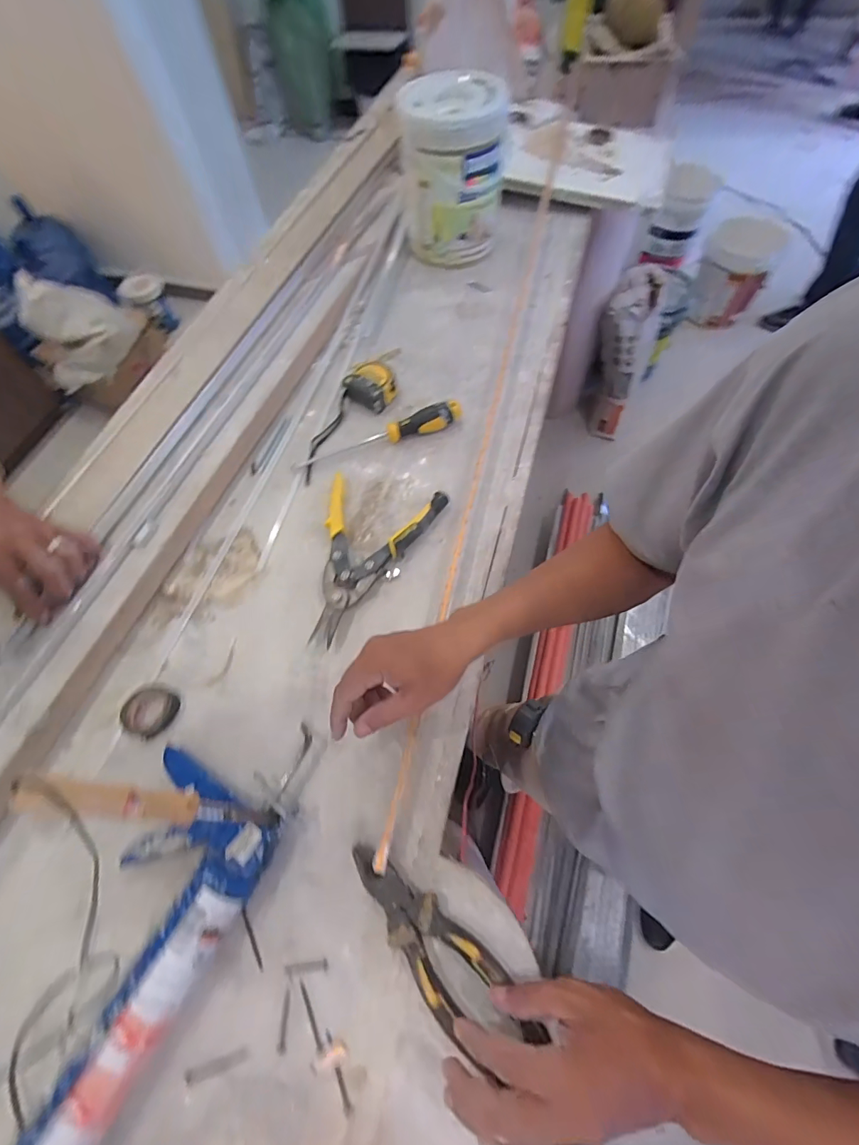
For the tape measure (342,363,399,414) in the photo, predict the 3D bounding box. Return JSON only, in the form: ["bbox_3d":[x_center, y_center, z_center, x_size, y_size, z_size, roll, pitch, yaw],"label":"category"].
[{"bbox_3d":[-0.087,-0.281,0.667,0.064,0.040,0.062,27,67,13],"label":"tape measure"}]

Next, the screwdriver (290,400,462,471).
[{"bbox_3d":[-0.072,-0.192,0.620,0.244,0.037,0.025,-20,65,-9],"label":"screwdriver"}]

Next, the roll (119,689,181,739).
[{"bbox_3d":[-0.290,0.143,0.458,0.045,0.015,0.045,0,63,0],"label":"roll"}]

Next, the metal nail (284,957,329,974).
[{"bbox_3d":[-0.104,0.333,0.374,0.036,0.004,0.008,-7,64,-3],"label":"metal nail"}]

